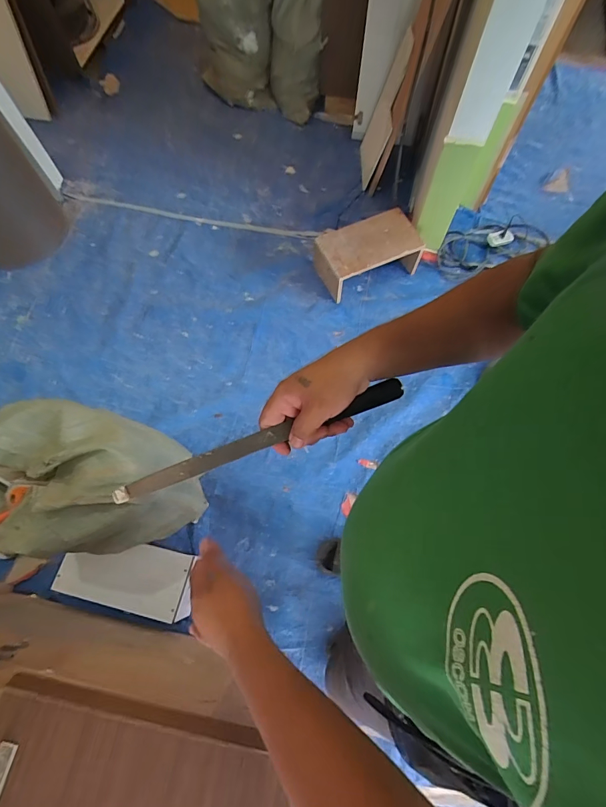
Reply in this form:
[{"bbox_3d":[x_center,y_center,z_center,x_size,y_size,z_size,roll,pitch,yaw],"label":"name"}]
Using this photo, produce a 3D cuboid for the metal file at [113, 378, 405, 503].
[{"bbox_3d":[-0.040,0.037,0.424,0.324,0.014,0.022,-21,69,-8],"label":"metal file"}]

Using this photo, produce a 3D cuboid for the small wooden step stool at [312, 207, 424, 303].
[{"bbox_3d":[0.253,-0.600,1.608,0.440,0.198,0.219,-18,70,-6],"label":"small wooden step stool"}]

